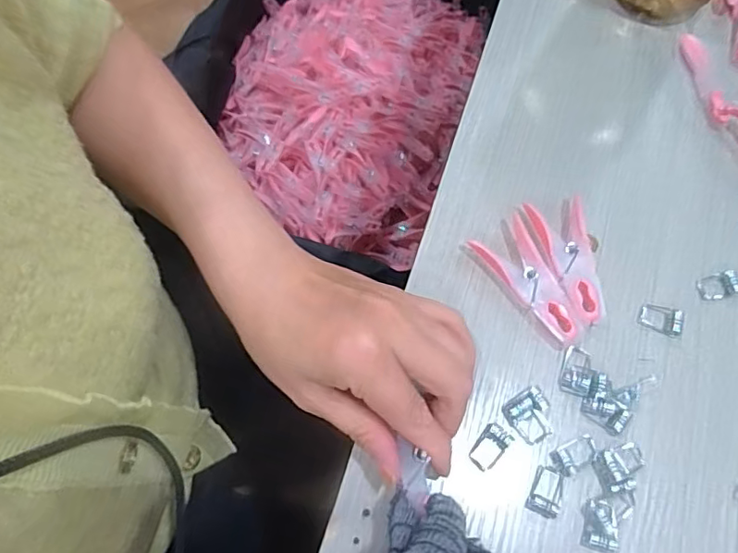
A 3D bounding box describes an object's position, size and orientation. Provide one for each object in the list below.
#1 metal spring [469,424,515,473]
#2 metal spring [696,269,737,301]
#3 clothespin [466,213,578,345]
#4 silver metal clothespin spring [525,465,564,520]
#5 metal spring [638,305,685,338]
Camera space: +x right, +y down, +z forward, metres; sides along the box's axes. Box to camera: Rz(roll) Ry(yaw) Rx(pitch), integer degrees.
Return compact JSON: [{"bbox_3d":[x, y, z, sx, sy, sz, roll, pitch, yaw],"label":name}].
[{"bbox_3d":[0.062,0.088,0.285,0.014,0.004,0.024,37,71,10],"label":"metal spring"},{"bbox_3d":[0.203,0.006,0.323,0.023,0.007,0.015,-13,71,-9],"label":"metal spring"},{"bbox_3d":[0.091,0.004,0.317,0.033,0.011,0.075,-27,73,-13],"label":"clothespin"},{"bbox_3d":[0.090,0.108,0.278,0.015,0.005,0.024,24,73,7],"label":"silver metal clothespin spring"},{"bbox_3d":[0.167,0.023,0.315,0.023,0.008,0.016,23,69,5],"label":"metal spring"}]

